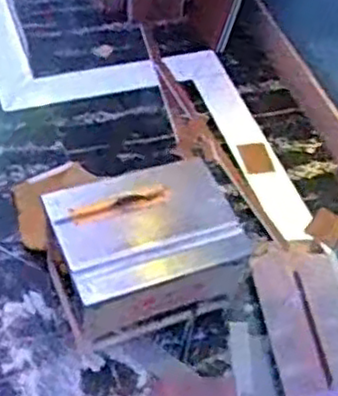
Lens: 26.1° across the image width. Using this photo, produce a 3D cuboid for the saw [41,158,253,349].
[{"bbox_3d":[-0.051,0.123,1.660,0.403,0.266,0.297,-16,55,-19],"label":"saw"}]

